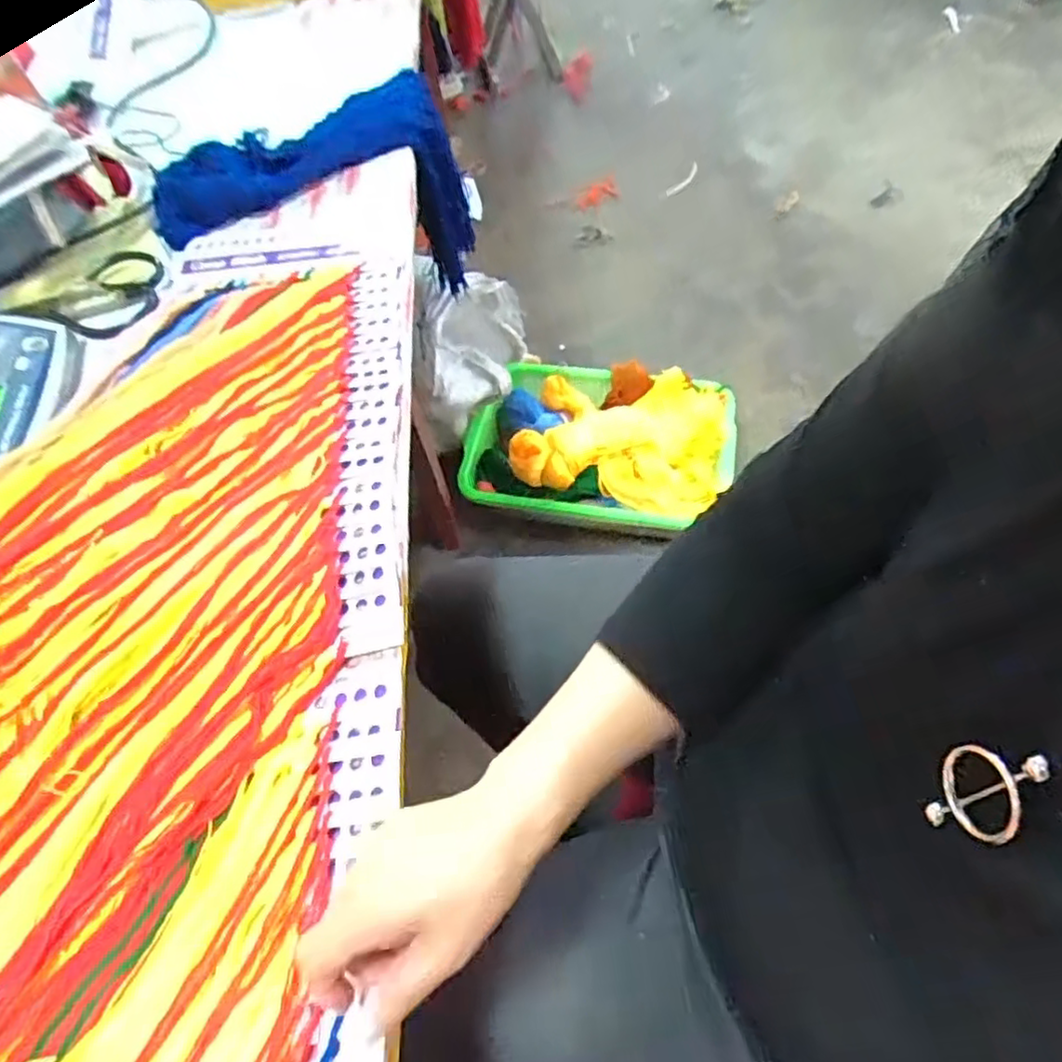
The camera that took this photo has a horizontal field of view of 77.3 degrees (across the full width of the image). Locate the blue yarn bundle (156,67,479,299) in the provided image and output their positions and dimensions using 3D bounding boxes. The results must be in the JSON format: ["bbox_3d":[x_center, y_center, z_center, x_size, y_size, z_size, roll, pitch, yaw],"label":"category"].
[{"bbox_3d":[-0.247,-0.382,0.819,0.365,0.244,0.110,-31,62,-12],"label":"blue yarn bundle"}]

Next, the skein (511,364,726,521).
[{"bbox_3d":[0.161,-0.178,1.149,0.340,0.080,0.277,12,61,5],"label":"skein"}]

